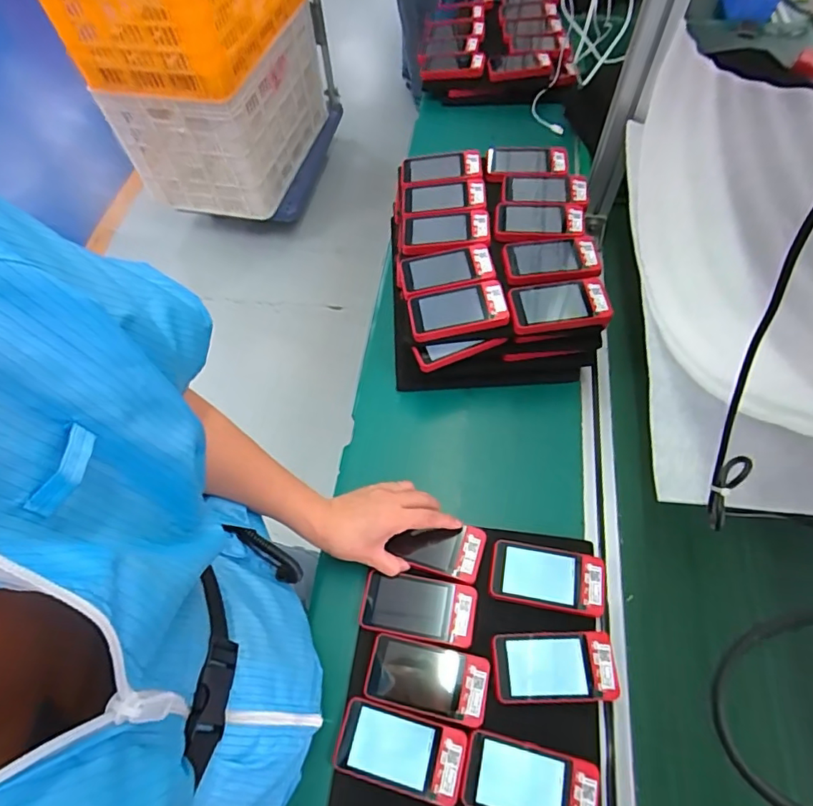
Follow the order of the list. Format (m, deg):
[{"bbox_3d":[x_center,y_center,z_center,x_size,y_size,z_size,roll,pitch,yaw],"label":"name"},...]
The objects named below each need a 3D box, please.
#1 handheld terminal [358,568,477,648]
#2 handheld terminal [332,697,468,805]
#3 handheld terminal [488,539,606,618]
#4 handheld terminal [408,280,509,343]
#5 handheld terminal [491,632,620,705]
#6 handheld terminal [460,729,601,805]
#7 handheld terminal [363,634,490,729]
[{"bbox_3d":[0.013,0.221,0.550,0.120,0.008,0.062,8,61,7],"label":"handheld terminal"},{"bbox_3d":[-0.006,0.332,0.488,0.120,0.010,0.061,12,62,10],"label":"handheld terminal"},{"bbox_3d":[0.154,0.189,0.556,0.121,0.012,0.064,9,61,8],"label":"handheld terminal"},{"bbox_3d":[0.064,-0.117,0.650,0.123,0.037,0.067,-6,60,0],"label":"handheld terminal"},{"bbox_3d":[0.149,0.266,0.514,0.120,0.013,0.062,-2,60,2],"label":"handheld terminal"},{"bbox_3d":[0.113,0.350,0.466,0.120,0.008,0.063,12,62,10],"label":"handheld terminal"},{"bbox_3d":[0.021,0.279,0.517,0.119,0.011,0.062,10,61,9],"label":"handheld terminal"}]

